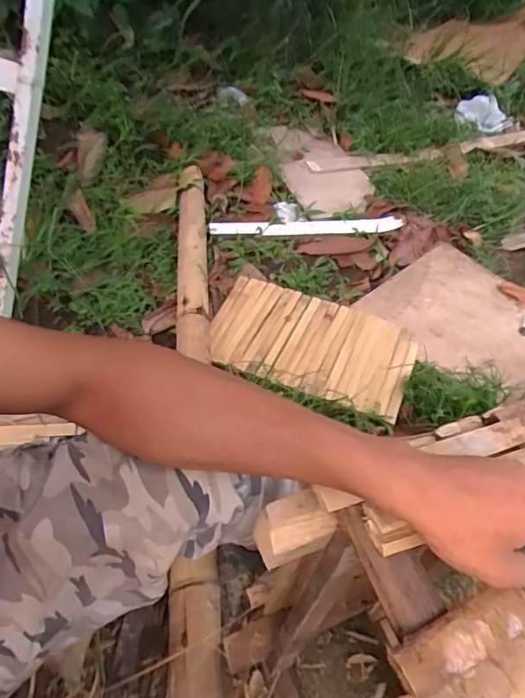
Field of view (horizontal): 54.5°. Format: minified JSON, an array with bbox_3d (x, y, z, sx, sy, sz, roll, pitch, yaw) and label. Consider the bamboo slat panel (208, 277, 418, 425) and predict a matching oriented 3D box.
[{"bbox_3d":[0.104,-0.015,1.173,0.443,0.042,0.286,18,52,11],"label":"bamboo slat panel"}]

